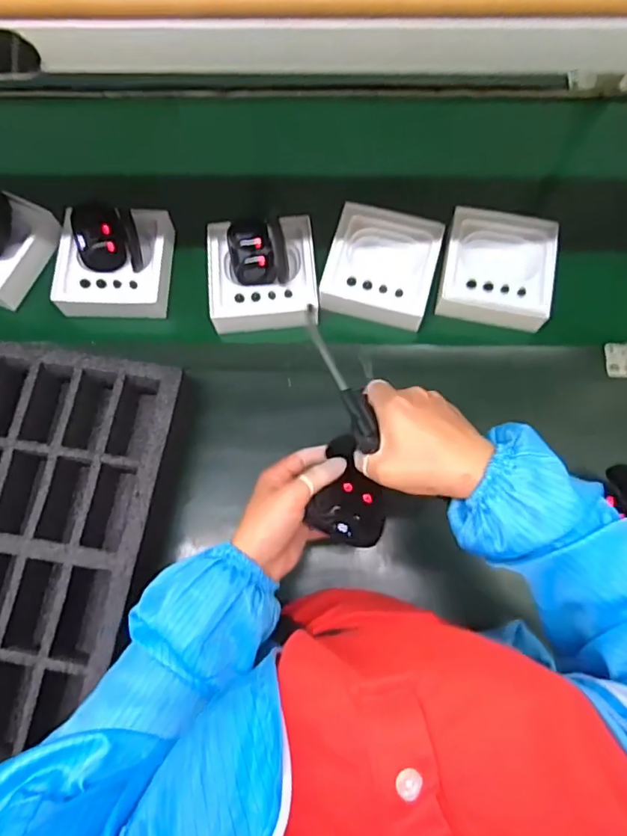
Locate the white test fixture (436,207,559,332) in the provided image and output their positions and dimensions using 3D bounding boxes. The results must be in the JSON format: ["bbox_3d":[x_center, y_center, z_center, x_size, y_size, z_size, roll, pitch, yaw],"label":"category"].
[{"bbox_3d":[0.237,-0.193,0.703,0.132,0.038,0.141,11,75,1],"label":"white test fixture"}]

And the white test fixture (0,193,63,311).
[{"bbox_3d":[-0.431,-0.233,0.727,0.149,0.040,0.138,23,76,5],"label":"white test fixture"}]

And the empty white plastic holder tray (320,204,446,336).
[{"bbox_3d":[0.089,-0.196,0.715,0.135,0.049,0.143,14,75,2],"label":"empty white plastic holder tray"}]

